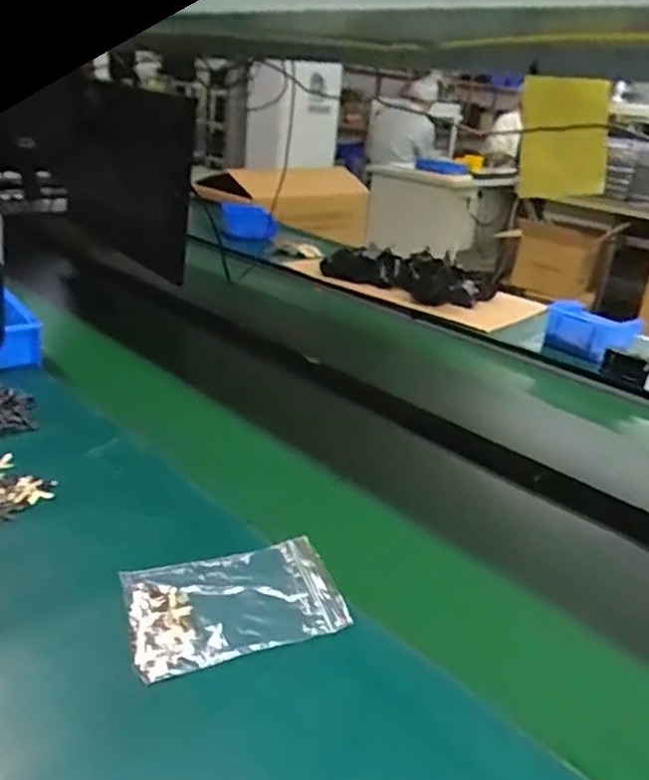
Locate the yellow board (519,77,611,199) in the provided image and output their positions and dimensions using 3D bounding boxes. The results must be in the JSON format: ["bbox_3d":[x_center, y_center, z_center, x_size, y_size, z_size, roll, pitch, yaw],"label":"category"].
[{"bbox_3d":[0.311,-0.324,0.857,0.112,0.156,0.013,-9,38,3],"label":"yellow board"}]

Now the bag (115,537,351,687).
[{"bbox_3d":[-0.066,0.158,0.497,0.156,0.008,0.098,-4,26,-21],"label":"bag"}]

